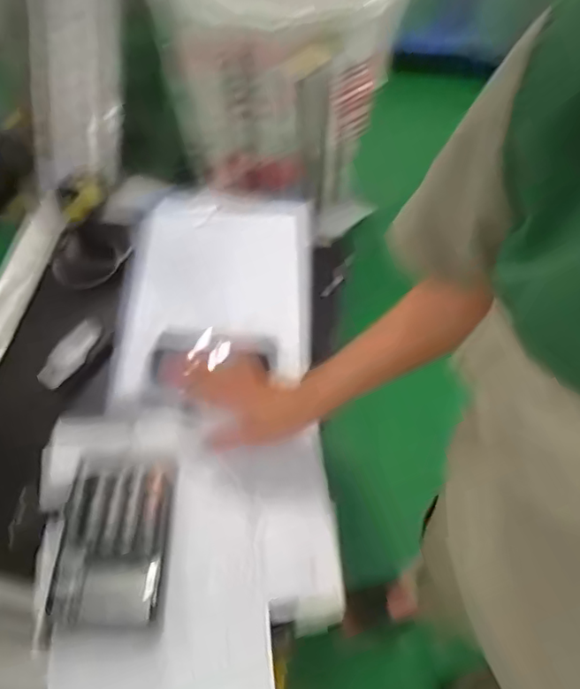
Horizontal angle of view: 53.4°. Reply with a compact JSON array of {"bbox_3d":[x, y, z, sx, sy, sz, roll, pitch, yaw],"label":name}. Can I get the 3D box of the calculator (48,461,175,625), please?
[{"bbox_3d":[-0.181,0.200,0.595,0.102,0.033,0.158,1,60,0],"label":"calculator"}]

